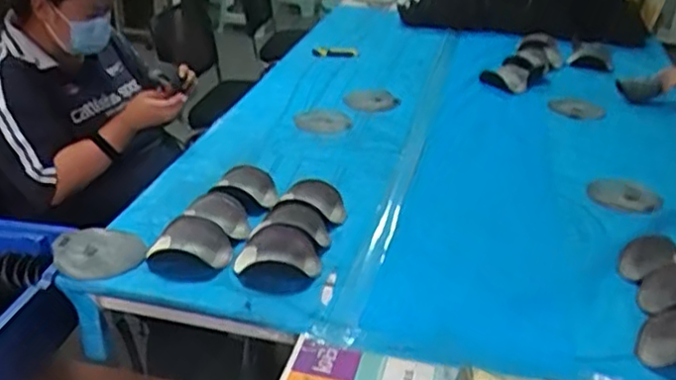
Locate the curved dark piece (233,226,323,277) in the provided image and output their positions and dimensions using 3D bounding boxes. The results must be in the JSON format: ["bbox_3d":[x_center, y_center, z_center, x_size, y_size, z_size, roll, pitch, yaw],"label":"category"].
[{"bbox_3d":[-0.093,0.099,1.143,0.137,0.034,0.097,9,29,7],"label":"curved dark piece"}]

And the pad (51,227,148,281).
[{"bbox_3d":[-0.399,0.102,1.152,0.145,0.018,0.143,2,28,-1],"label":"pad"}]

